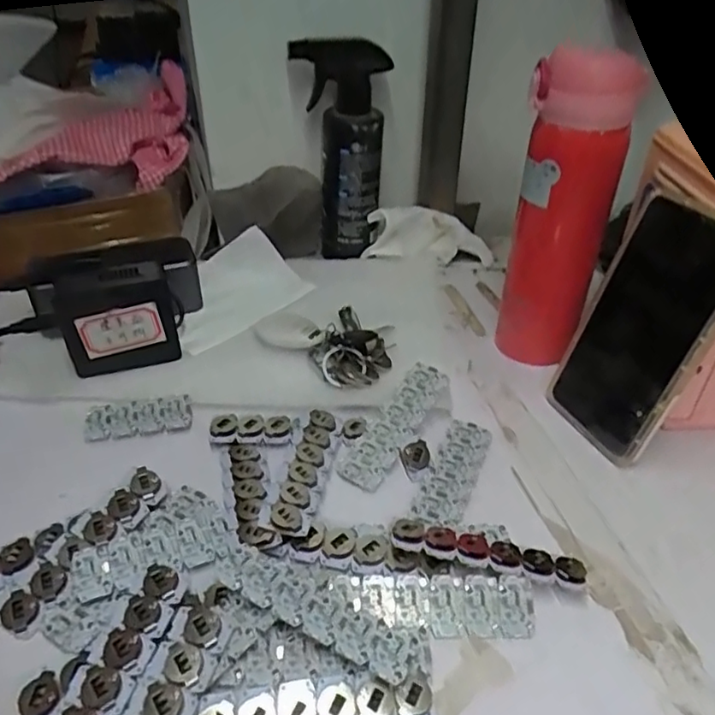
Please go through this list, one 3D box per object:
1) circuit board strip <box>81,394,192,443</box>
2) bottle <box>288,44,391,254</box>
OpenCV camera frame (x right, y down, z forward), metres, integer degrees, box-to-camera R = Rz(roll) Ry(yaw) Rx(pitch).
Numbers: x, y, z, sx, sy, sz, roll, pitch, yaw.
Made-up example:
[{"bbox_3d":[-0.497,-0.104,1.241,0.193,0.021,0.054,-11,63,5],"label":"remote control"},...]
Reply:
[{"bbox_3d":[-0.152,0.041,0.425,0.070,0.005,0.030,-8,39,-12],"label":"circuit board strip"},{"bbox_3d":[-0.017,-0.193,0.583,0.079,0.182,0.057,1,38,-1],"label":"bottle"}]

